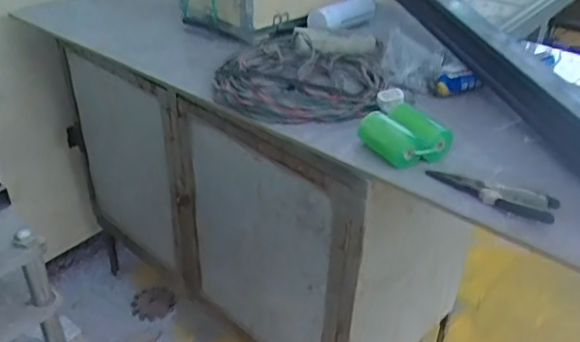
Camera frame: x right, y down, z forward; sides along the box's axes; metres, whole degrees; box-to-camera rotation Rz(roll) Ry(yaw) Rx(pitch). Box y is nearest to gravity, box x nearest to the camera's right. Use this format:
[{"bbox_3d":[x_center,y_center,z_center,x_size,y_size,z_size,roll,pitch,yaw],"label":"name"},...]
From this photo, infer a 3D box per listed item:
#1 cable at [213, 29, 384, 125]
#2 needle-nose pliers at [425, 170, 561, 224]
[{"bbox_3d":[0.032,-0.191,1.152,0.299,0.057,0.334,14,36,16],"label":"cable"},{"bbox_3d":[0.293,0.031,0.864,0.193,0.020,0.063,18,36,28],"label":"needle-nose pliers"}]

